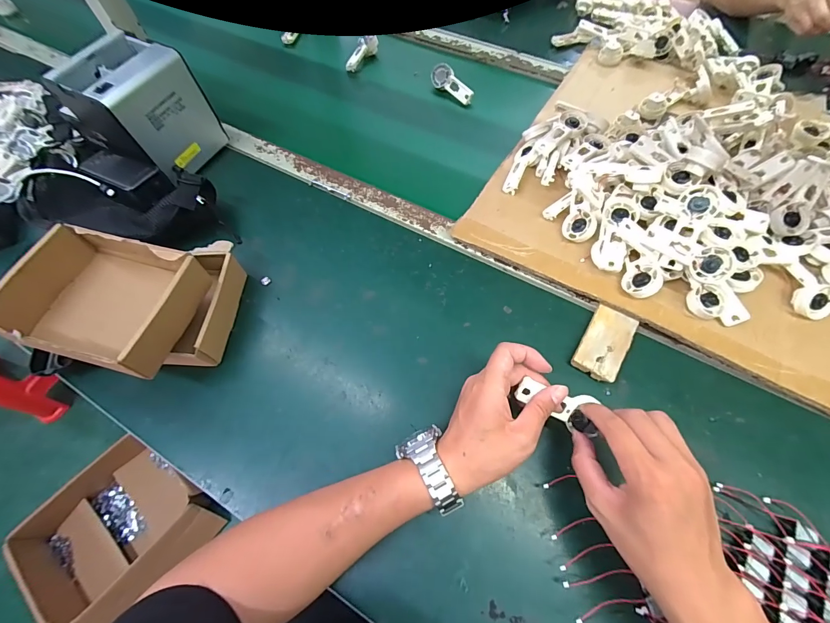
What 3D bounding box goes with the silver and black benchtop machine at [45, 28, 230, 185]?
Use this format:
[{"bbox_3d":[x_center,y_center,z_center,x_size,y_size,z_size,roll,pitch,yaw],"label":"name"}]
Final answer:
[{"bbox_3d":[-0.405,-0.293,0.546,0.150,0.153,0.131,27,68,17],"label":"silver and black benchtop machine"}]

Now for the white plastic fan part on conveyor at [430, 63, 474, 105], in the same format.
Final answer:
[{"bbox_3d":[0.071,-0.424,0.673,0.094,0.038,0.014,41,30,14],"label":"white plastic fan part on conveyor"}]

